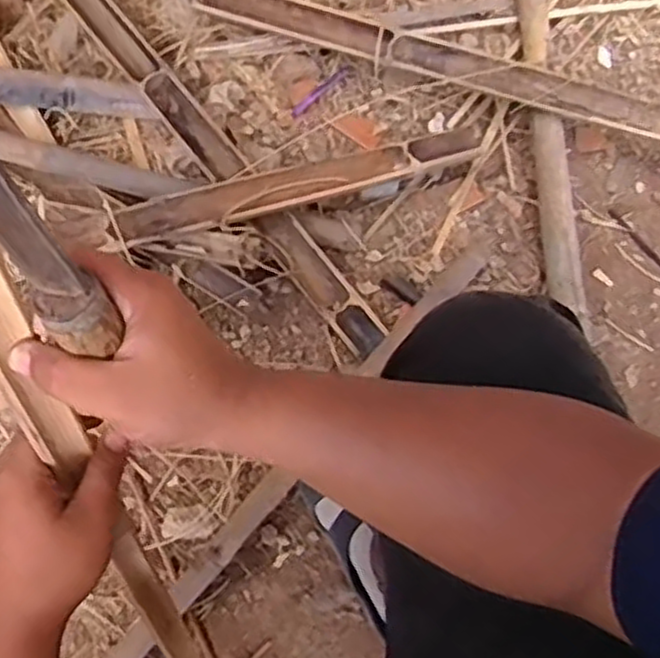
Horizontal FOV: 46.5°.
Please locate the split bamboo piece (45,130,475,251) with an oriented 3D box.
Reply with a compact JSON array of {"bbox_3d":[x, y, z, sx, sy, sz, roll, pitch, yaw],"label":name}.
[{"bbox_3d":[-0.059,-0.181,0.983,0.549,0.054,0.073,-19,70,-7],"label":"split bamboo piece"}]

